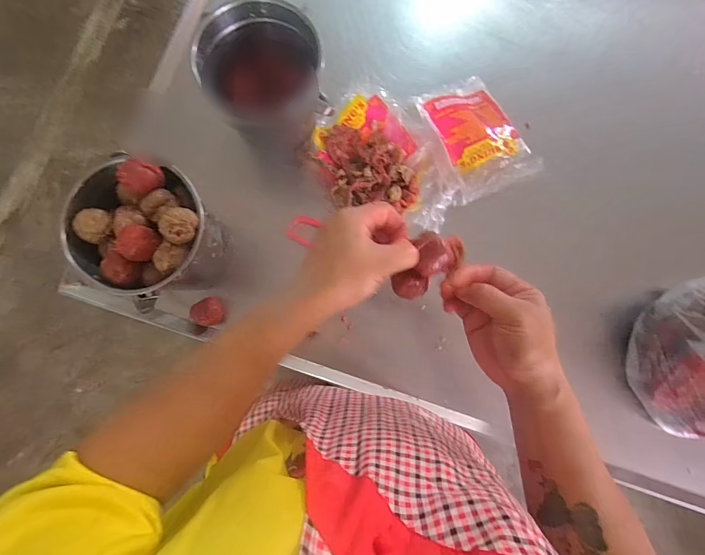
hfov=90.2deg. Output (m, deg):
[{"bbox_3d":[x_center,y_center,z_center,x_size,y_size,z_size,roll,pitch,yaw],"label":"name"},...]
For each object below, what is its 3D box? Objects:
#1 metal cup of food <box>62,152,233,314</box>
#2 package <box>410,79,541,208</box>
[{"bbox_3d":[-0.216,-0.046,0.389,0.126,0.147,0.130,0,83,-1],"label":"metal cup of food"},{"bbox_3d":[0.167,-0.190,0.477,0.131,0.031,0.157,-29,94,-17],"label":"package"}]

